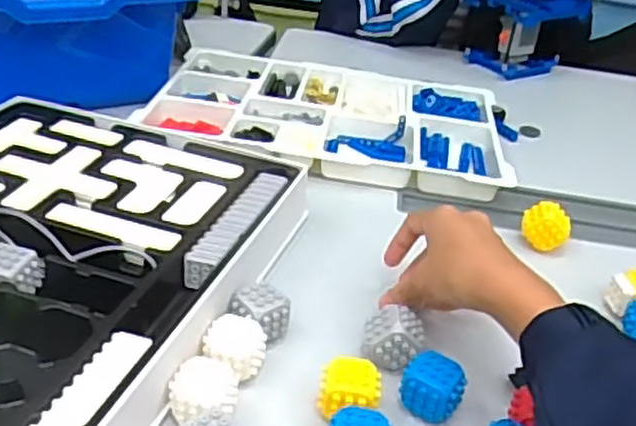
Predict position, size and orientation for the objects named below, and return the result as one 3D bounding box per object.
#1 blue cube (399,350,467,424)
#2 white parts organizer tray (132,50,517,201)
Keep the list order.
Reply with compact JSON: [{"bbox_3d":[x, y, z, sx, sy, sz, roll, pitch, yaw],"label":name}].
[{"bbox_3d":[0.074,0.113,0.480,0.039,0.033,0.034,20,34,20],"label":"blue cube"},{"bbox_3d":[0.016,-0.108,0.827,0.373,0.030,0.258,8,31,3],"label":"white parts organizer tray"}]

